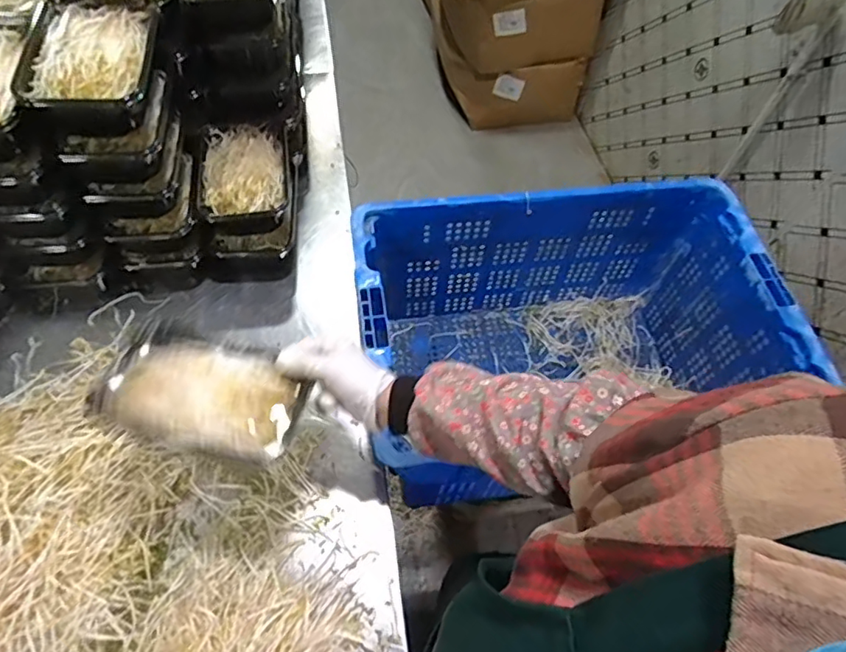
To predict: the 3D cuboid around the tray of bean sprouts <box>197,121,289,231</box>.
[{"bbox_3d":[-0.256,-0.210,0.815,0.127,0.062,0.180,-6,60,-7],"label":"tray of bean sprouts"}]

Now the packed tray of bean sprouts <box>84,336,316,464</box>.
[{"bbox_3d":[-0.205,0.060,0.530,0.178,0.039,0.112,12,59,4],"label":"packed tray of bean sprouts"}]

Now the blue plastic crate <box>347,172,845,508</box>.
[{"bbox_3d":[0.207,0.033,0.906,0.586,0.320,0.374,-7,60,-7],"label":"blue plastic crate"}]

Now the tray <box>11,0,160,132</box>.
[{"bbox_3d":[-0.364,-0.291,0.632,0.124,0.061,0.183,0,59,-3],"label":"tray"}]

